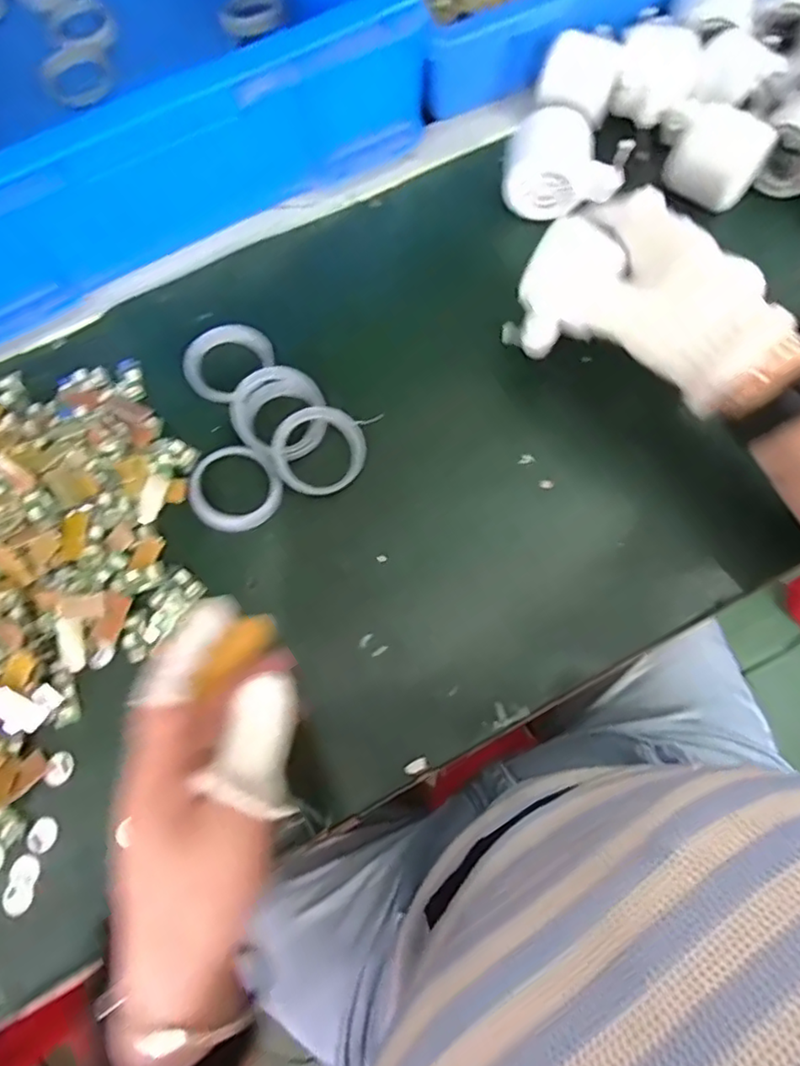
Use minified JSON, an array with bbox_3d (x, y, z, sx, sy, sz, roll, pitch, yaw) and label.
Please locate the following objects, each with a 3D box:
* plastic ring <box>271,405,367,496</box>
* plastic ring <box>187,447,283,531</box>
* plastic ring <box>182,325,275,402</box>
[{"bbox_3d":[-0.055,-0.057,0.411,0.062,0.010,0.060,0,74,2],"label":"plastic ring"},{"bbox_3d":[-0.110,-0.029,0.403,0.056,0.015,0.058,0,74,2],"label":"plastic ring"},{"bbox_3d":[-0.126,-0.126,0.435,0.059,0.014,0.063,0,74,2],"label":"plastic ring"}]

